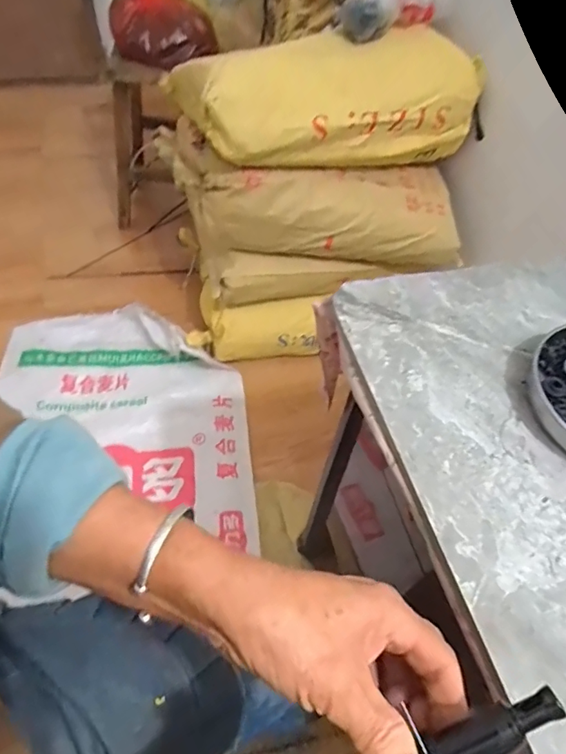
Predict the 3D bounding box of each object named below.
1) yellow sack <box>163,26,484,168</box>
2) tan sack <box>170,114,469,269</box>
[{"bbox_3d":[0.119,-0.562,1.041,0.687,0.199,0.171,-18,57,-18],"label":"yellow sack"},{"bbox_3d":[0.085,-0.408,1.155,0.659,0.200,0.276,0,53,-5],"label":"tan sack"}]

